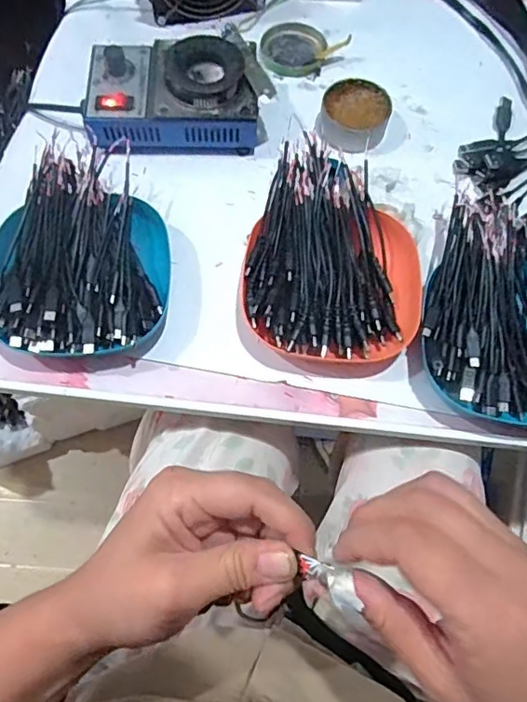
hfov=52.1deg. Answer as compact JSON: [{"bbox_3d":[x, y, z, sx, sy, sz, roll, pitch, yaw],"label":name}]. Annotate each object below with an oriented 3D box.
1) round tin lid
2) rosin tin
[{"bbox_3d":[0.031,-0.315,0.560,0.065,0.007,0.074,18,70,5],"label":"round tin lid"},{"bbox_3d":[0.085,-0.220,0.511,0.063,0.028,0.069,1,69,-1],"label":"rosin tin"}]

